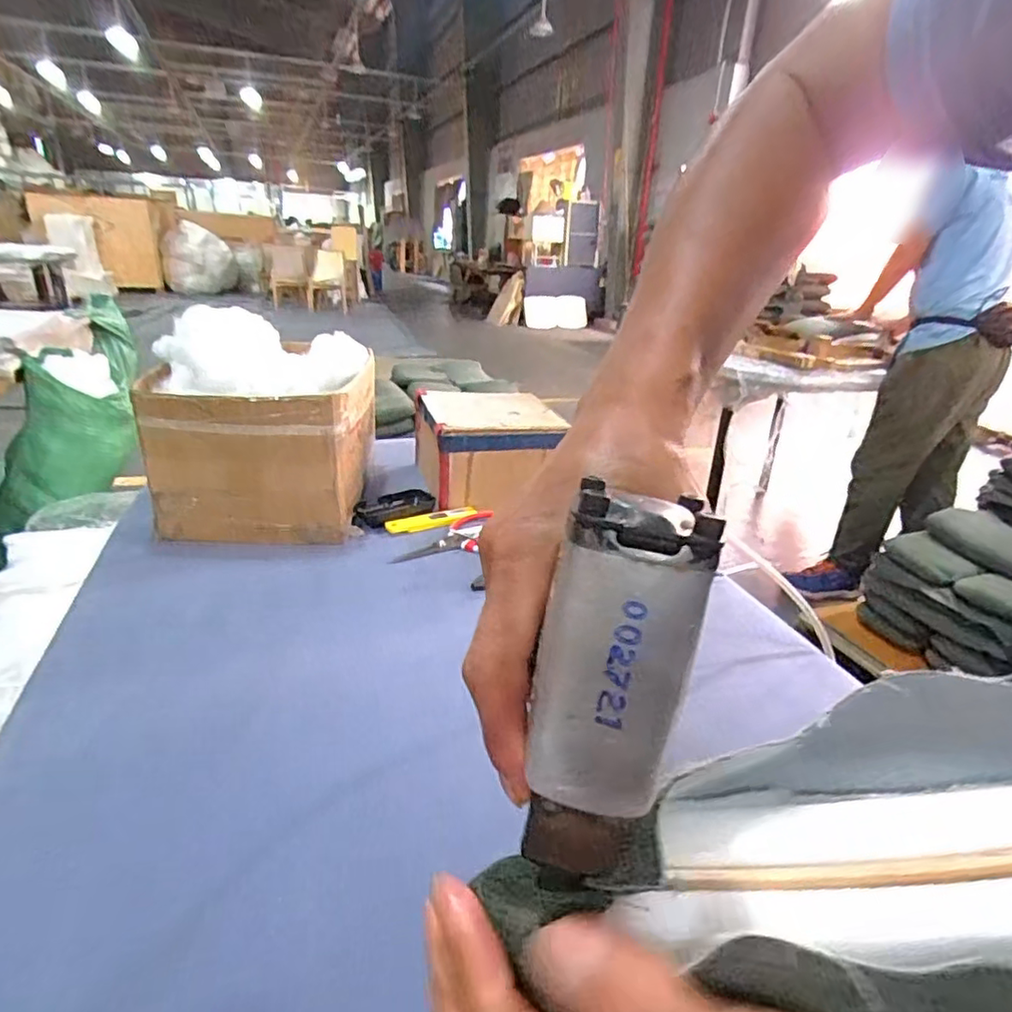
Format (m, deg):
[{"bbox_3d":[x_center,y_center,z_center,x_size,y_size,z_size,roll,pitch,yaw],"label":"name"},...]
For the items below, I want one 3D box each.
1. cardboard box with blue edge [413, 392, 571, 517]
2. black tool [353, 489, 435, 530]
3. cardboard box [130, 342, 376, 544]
[{"bbox_3d":[-0.022,-0.092,0.985,0.211,0.133,0.213,-4,24,-17],"label":"cardboard box with blue edge"},{"bbox_3d":[-0.159,0.002,0.874,0.134,0.019,0.060,-14,29,-35],"label":"black tool"},{"bbox_3d":[-0.320,-0.090,0.855,0.260,0.187,0.254,0,24,-8],"label":"cardboard box"}]

